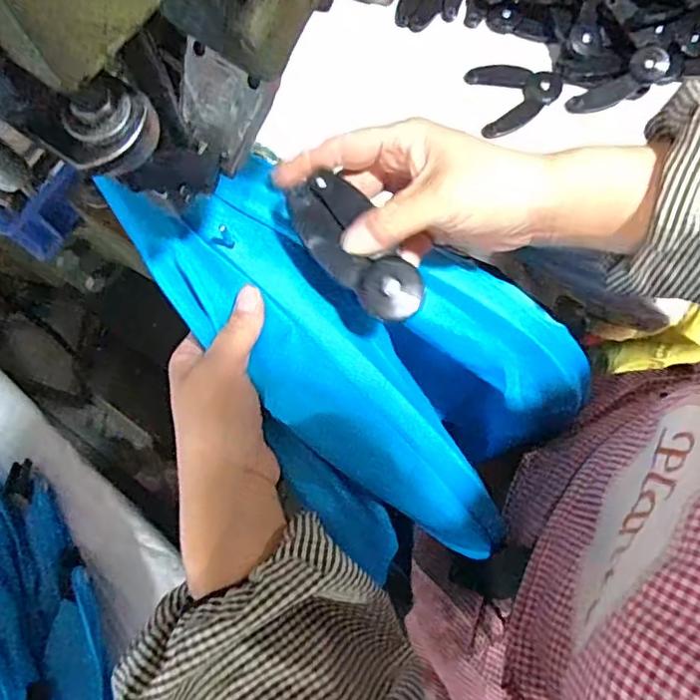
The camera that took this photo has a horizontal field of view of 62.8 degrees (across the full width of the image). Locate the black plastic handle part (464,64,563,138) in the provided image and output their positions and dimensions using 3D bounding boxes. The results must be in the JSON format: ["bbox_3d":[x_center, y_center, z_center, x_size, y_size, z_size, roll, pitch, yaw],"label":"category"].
[{"bbox_3d":[0.167,-0.255,0.572,0.084,0.020,0.069,-14,76,-3],"label":"black plastic handle part"}]

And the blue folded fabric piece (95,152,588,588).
[{"bbox_3d":[0.018,0.003,0.350,0.320,0.080,0.192,40,71,-13],"label":"blue folded fabric piece"}]

